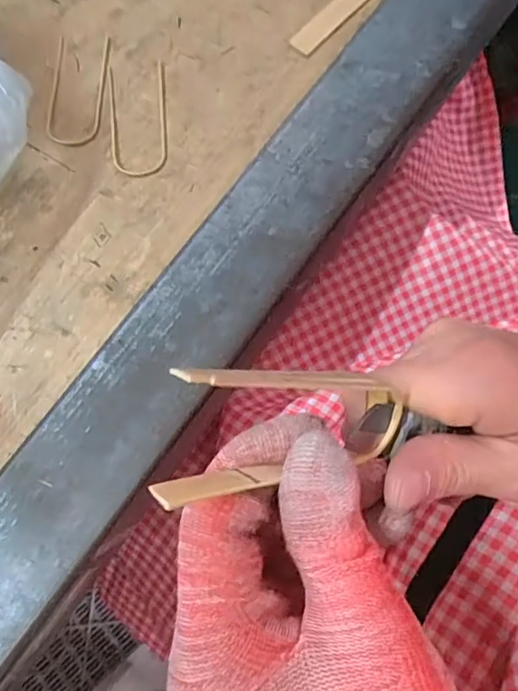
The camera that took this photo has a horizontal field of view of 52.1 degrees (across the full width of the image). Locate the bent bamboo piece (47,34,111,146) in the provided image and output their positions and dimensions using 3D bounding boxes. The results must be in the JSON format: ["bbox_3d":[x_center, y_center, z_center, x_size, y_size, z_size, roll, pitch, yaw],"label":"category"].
[{"bbox_3d":[-0.103,-0.147,0.302,0.030,0.004,0.074,0,73,2],"label":"bent bamboo piece"}]

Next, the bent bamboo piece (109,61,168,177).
[{"bbox_3d":[-0.067,-0.128,0.296,0.031,0.004,0.073,-7,73,0],"label":"bent bamboo piece"}]

